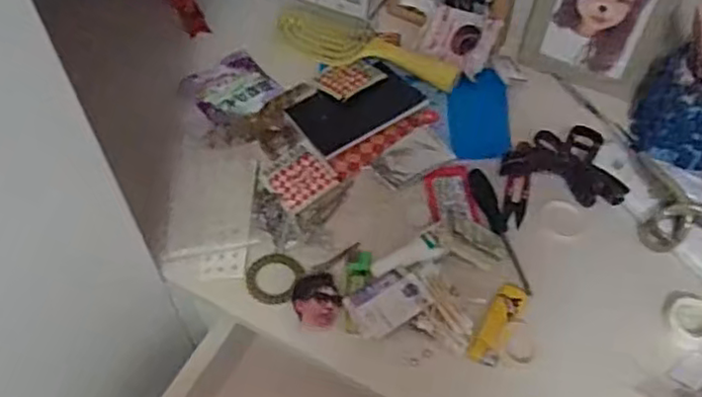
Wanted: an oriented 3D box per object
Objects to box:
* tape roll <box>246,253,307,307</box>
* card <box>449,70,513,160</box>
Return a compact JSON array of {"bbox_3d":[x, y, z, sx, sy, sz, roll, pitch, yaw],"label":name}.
[{"bbox_3d":[-0.070,0.072,0.613,0.049,0.013,0.048,0,56,-1],"label":"tape roll"},{"bbox_3d":[0.137,-0.091,0.720,0.063,0.008,0.119,4,56,2],"label":"card"}]

